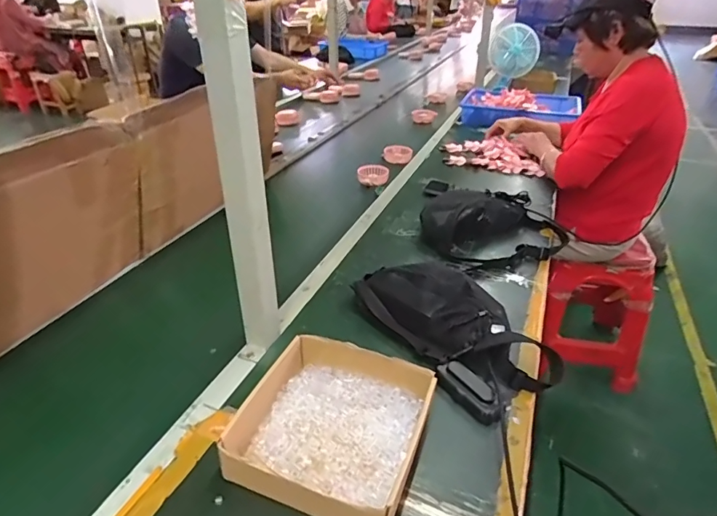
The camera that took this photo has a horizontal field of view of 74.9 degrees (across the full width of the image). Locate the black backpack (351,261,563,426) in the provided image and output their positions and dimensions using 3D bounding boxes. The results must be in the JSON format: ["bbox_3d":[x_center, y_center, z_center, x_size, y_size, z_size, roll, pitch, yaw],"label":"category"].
[{"bbox_3d":[0.151,0.102,0.770,0.178,0.071,0.335,-20,38,-31],"label":"black backpack"}]

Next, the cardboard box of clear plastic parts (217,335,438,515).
[{"bbox_3d":[-0.036,0.212,0.597,0.225,0.064,0.220,12,33,16],"label":"cardboard box of clear plastic parts"}]

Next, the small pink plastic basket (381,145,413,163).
[{"bbox_3d":[0.126,-0.335,1.496,0.093,0.052,0.032,2,34,3],"label":"small pink plastic basket"}]

